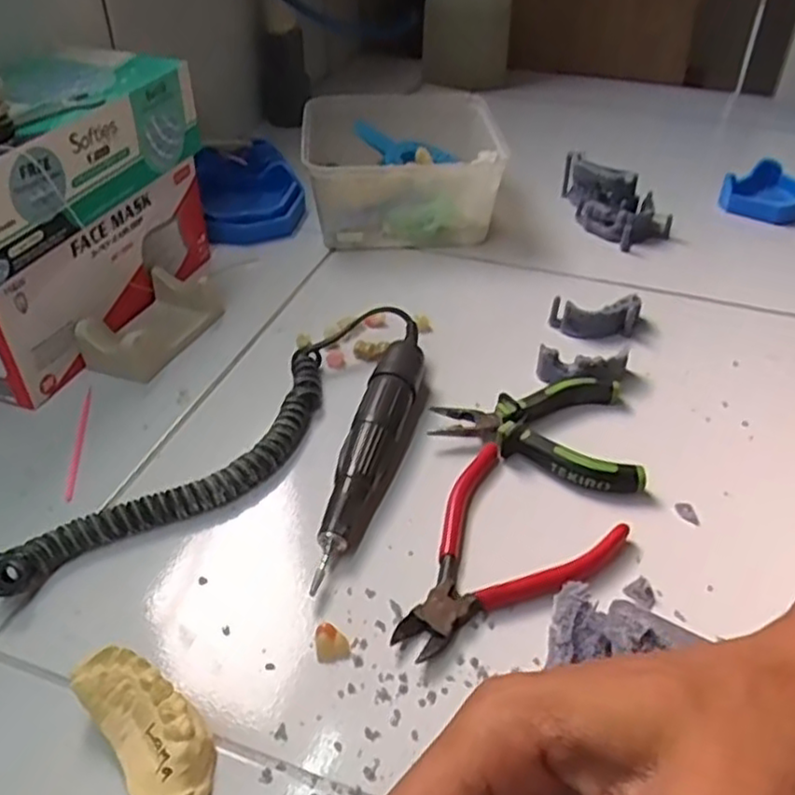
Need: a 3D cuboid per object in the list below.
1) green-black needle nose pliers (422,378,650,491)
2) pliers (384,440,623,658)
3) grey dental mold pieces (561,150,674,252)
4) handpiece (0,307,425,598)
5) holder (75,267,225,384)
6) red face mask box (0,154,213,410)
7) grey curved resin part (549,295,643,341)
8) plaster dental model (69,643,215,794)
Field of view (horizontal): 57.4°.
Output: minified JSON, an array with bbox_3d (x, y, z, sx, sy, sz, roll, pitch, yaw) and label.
[{"bbox_3d":[0.079,0.021,0.414,0.111,0.019,0.082,-1,40,-2],"label":"green-black needle nose pliers"},{"bbox_3d":[0.041,0.076,0.346,0.085,0.011,0.117,33,49,32],"label":"pliers"},{"bbox_3d":[0.182,-0.173,0.628,0.056,0.046,0.104,-27,49,-29],"label":"grey dental mold pieces"},{"bbox_3d":[-0.090,0.049,0.360,0.134,0.030,0.338,30,48,30],"label":"handpiece"},{"bbox_3d":[-0.163,-0.051,0.483,0.052,0.030,0.087,15,42,17],"label":"holder"},{"bbox_3d":[-0.224,-0.092,0.490,0.099,0.080,0.208,14,42,16],"label":"red face mask box"},{"bbox_3d":[0.138,-0.056,0.503,0.060,0.023,0.021,-3,40,-5],"label":"grey curved resin part"},{"bbox_3d":[-0.095,0.127,0.279,0.031,0.022,0.069,-29,48,-31],"label":"plaster dental model"}]

